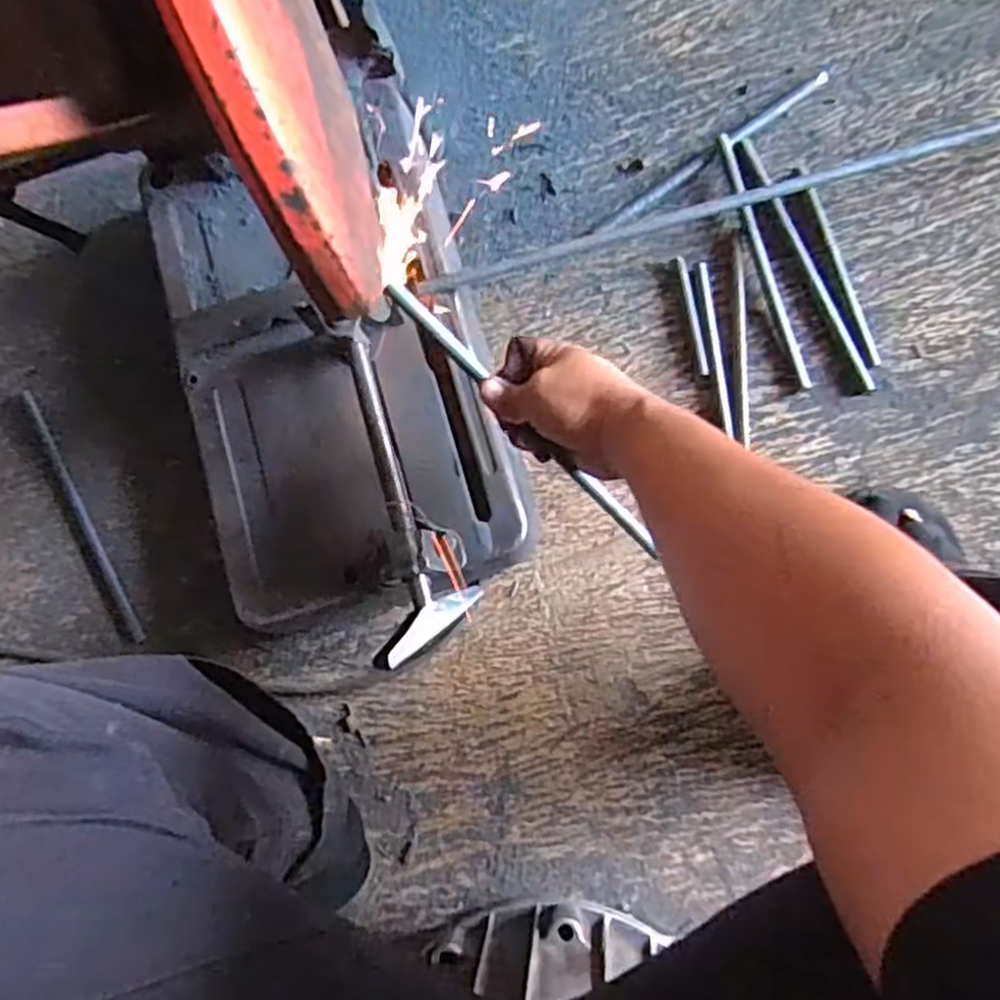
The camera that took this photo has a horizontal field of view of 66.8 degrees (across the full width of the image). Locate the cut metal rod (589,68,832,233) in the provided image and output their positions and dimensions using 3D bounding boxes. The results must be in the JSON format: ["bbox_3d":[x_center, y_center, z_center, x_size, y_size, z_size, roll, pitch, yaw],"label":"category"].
[{"bbox_3d":[0.196,-0.319,0.696,0.250,0.009,0.013,-34,81,1],"label":"cut metal rod"}]

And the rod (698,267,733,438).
[{"bbox_3d":[0.189,-0.137,0.670,0.009,0.008,0.151,-7,82,5],"label":"rod"}]

